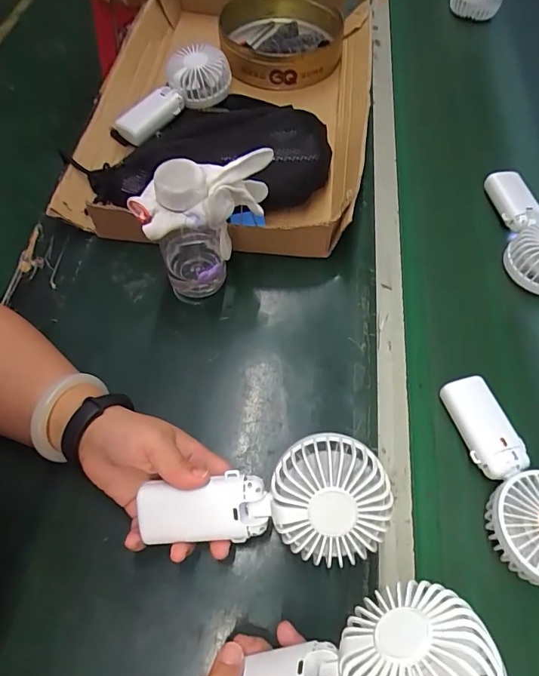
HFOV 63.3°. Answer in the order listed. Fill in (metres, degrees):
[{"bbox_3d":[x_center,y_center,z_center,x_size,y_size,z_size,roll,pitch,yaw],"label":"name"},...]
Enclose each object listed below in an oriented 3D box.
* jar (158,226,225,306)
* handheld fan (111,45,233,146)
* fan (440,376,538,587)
[{"bbox_3d":[-0.078,-0.080,0.460,0.062,0.077,0.054,3,61,-2],"label":"jar"},{"bbox_3d":[-0.134,-0.331,0.602,0.181,0.051,0.065,-41,67,-5],"label":"handheld fan"},{"bbox_3d":[0.227,0.120,0.395,0.082,0.032,0.181,-7,62,-7],"label":"fan"}]

